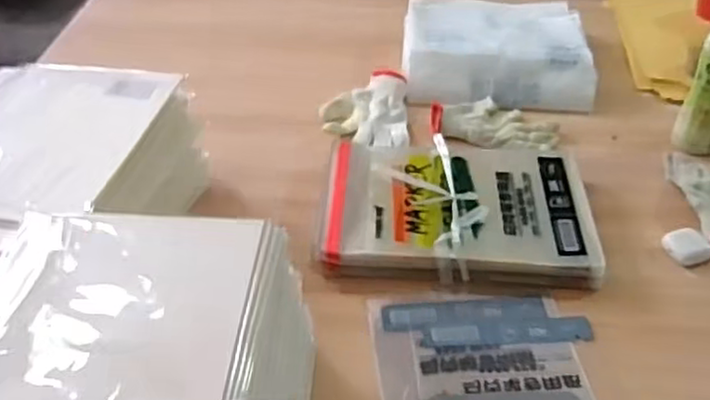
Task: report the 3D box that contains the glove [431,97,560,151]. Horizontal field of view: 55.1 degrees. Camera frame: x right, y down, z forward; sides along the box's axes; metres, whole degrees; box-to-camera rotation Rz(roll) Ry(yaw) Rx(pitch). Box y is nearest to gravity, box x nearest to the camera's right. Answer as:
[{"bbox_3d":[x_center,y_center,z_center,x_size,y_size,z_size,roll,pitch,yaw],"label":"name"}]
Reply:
[{"bbox_3d":[0.209,-0.113,1.029,0.187,0.020,0.113,16,44,18],"label":"glove"}]

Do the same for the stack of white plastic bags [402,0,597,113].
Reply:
[{"bbox_3d":[0.244,-0.266,1.169,0.313,0.065,0.301,3,42,4],"label":"stack of white plastic bags"}]

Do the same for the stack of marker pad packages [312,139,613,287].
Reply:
[{"bbox_3d":[0.130,0.010,0.876,0.334,0.044,0.234,3,42,4],"label":"stack of marker pad packages"}]

